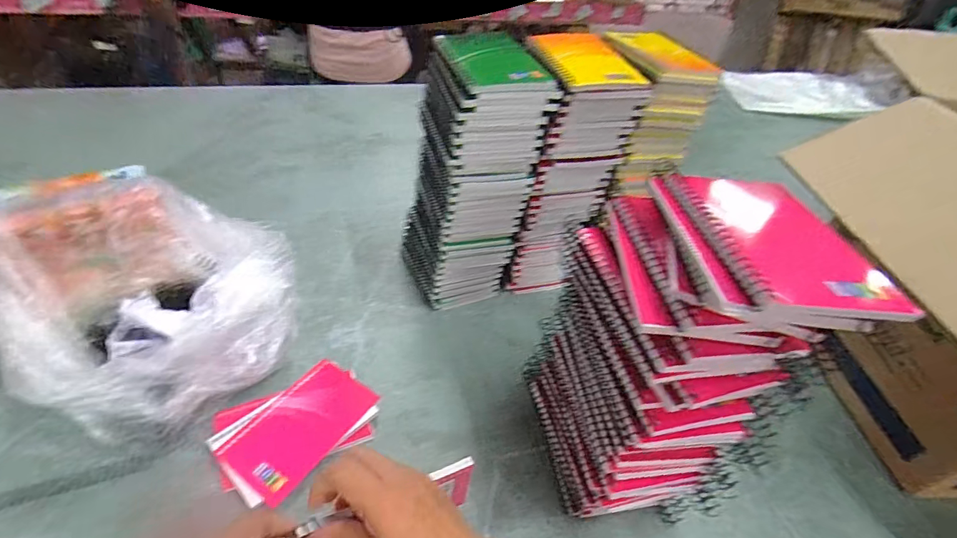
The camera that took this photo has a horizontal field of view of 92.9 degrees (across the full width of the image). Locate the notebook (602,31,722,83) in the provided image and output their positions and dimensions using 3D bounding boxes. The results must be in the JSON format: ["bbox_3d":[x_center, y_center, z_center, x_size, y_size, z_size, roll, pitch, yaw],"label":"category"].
[{"bbox_3d":[0.198,-0.236,0.498,0.094,0.013,0.127,-6,44,-16],"label":"notebook"}]

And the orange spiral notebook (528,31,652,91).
[{"bbox_3d":[0.113,-0.212,0.458,0.097,0.014,0.108,-5,50,-15],"label":"orange spiral notebook"}]

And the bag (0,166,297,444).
[{"bbox_3d":[-0.334,0.021,0.459,0.294,0.124,0.230,30,46,24],"label":"bag"}]

